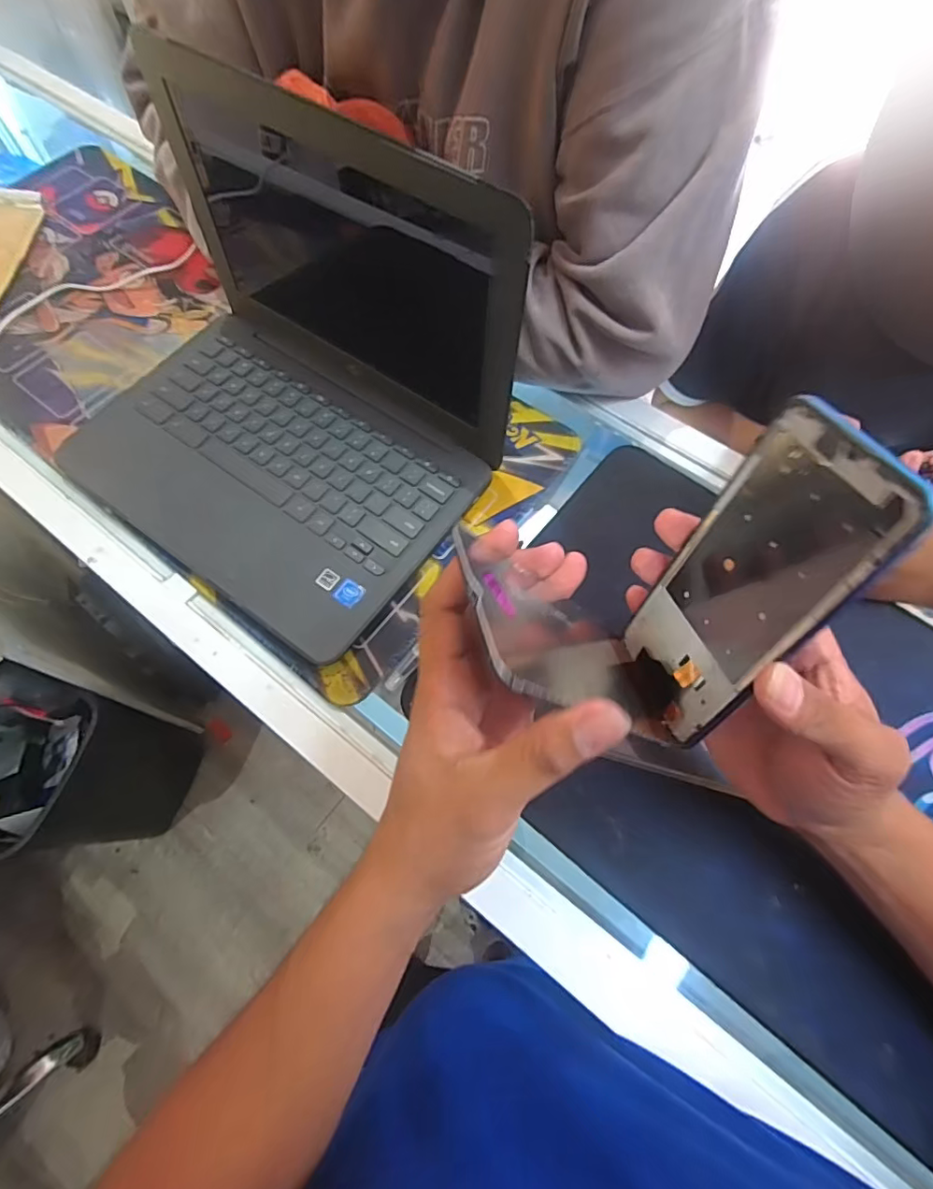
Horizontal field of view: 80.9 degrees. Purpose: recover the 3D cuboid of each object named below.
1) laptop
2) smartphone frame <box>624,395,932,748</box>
[{"bbox_3d":[-0.151,-0.147,0.365,0.301,0.214,0.224,32,70,13],"label":"laptop"},{"bbox_3d":[0.123,0.000,0.251,0.005,0.159,0.072,-2,47,-22],"label":"smartphone frame"}]

